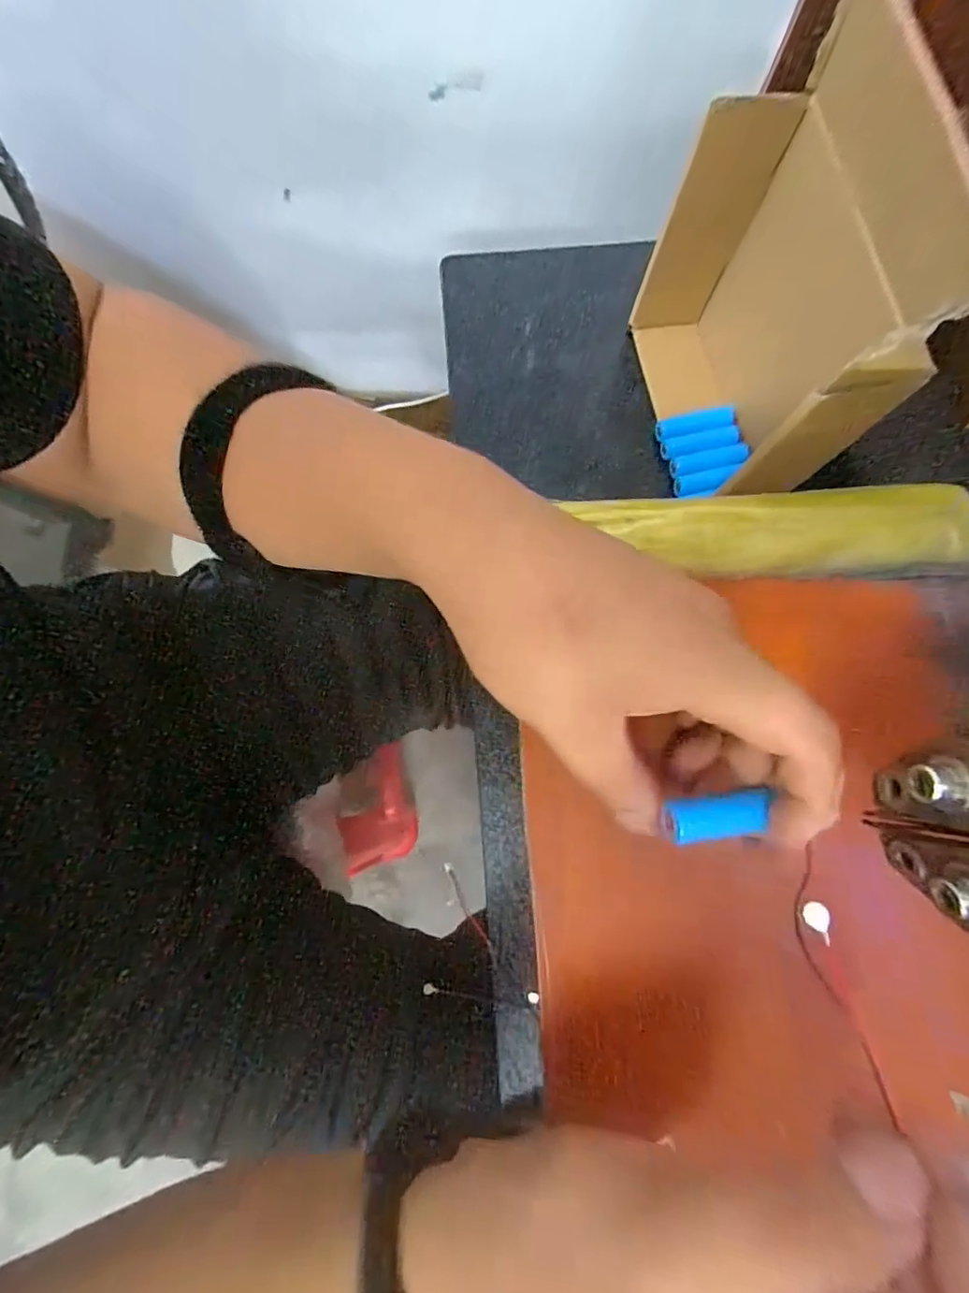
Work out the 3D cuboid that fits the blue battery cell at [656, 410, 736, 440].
[{"bbox_3d":[0.143,-0.151,0.356,0.051,0.013,0.012,-9,78,-3],"label":"blue battery cell"}]

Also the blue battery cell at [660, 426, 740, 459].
[{"bbox_3d":[0.147,-0.138,0.358,0.052,0.011,0.011,-9,78,-3],"label":"blue battery cell"}]

